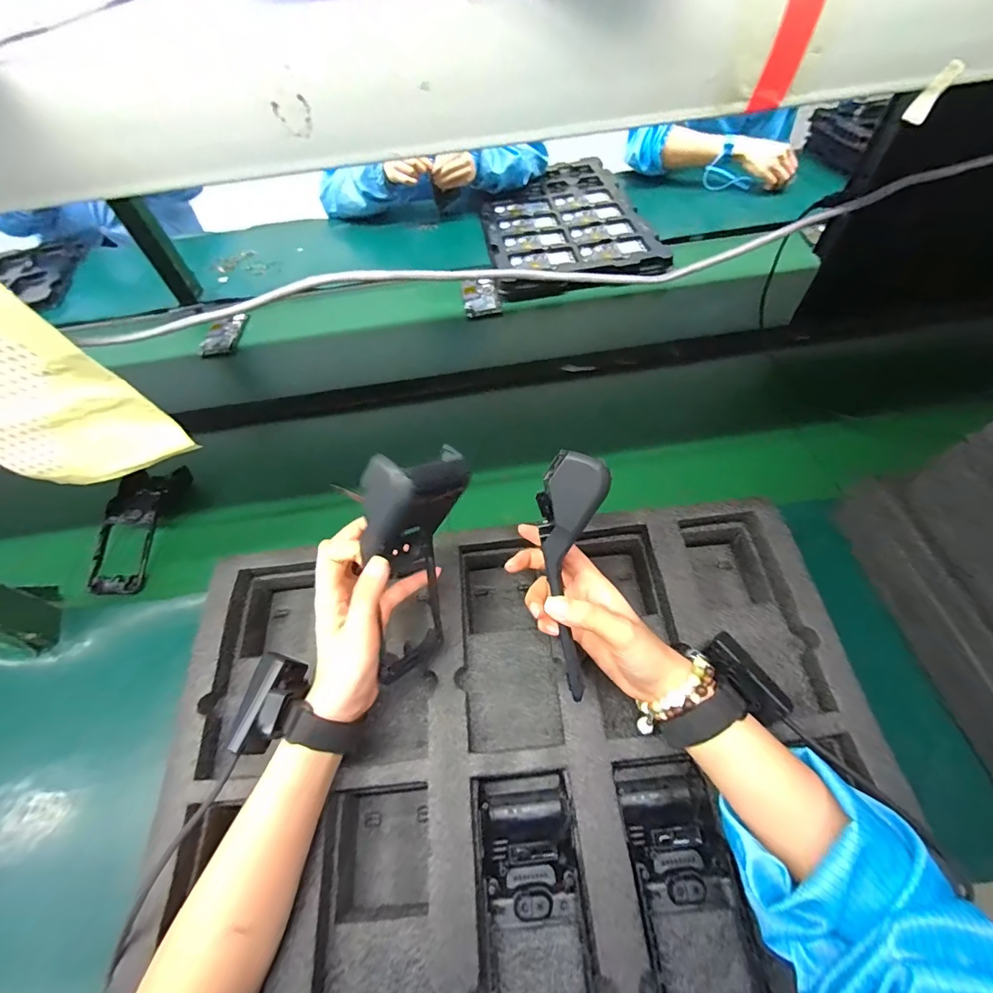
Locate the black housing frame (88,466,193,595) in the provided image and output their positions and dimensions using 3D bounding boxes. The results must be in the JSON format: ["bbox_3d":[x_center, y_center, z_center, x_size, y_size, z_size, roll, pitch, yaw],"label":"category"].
[{"bbox_3d":[-0.482,0.041,0.607,0.083,0.032,0.178,8,70,10],"label":"black housing frame"}]

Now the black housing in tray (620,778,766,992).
[{"bbox_3d":[0.146,0.317,0.344,0.071,0.053,0.169,-7,56,0],"label":"black housing in tray"}]

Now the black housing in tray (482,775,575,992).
[{"bbox_3d":[0.027,0.321,0.342,0.073,0.039,0.191,-4,44,2],"label":"black housing in tray"}]

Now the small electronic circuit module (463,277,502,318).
[{"bbox_3d":[-0.028,-0.385,0.866,0.069,0.027,0.113,-7,56,0],"label":"small electronic circuit module"}]

